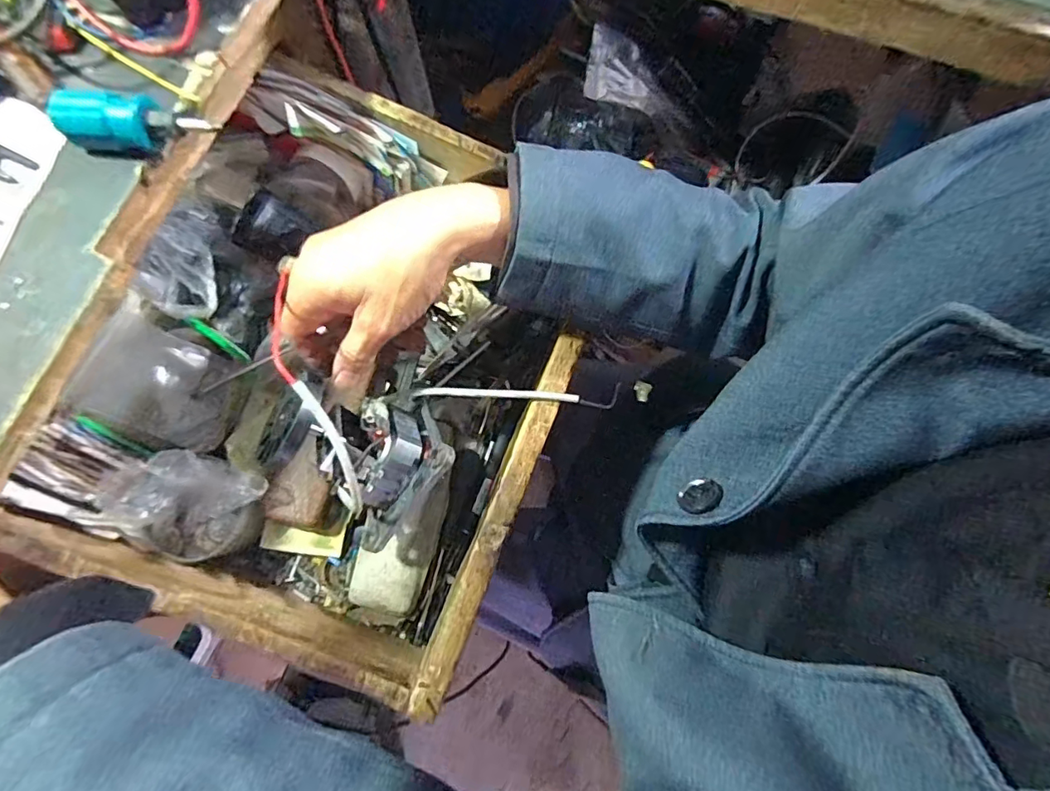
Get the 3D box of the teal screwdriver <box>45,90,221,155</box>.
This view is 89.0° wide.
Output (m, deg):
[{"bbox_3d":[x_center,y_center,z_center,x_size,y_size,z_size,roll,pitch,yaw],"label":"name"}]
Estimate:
[{"bbox_3d":[-0.209,-0.147,0.290,0.080,0.023,0.024,-1,77,-2],"label":"teal screwdriver"}]

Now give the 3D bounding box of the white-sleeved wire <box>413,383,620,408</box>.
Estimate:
[{"bbox_3d":[-0.007,0.001,0.379,0.144,0.015,0.014,0,77,-1],"label":"white-sleeved wire"}]

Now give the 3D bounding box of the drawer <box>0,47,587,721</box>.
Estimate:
[{"bbox_3d":[-0.143,-0.022,0.423,0.332,0.121,0.382,22,77,4],"label":"drawer"}]

